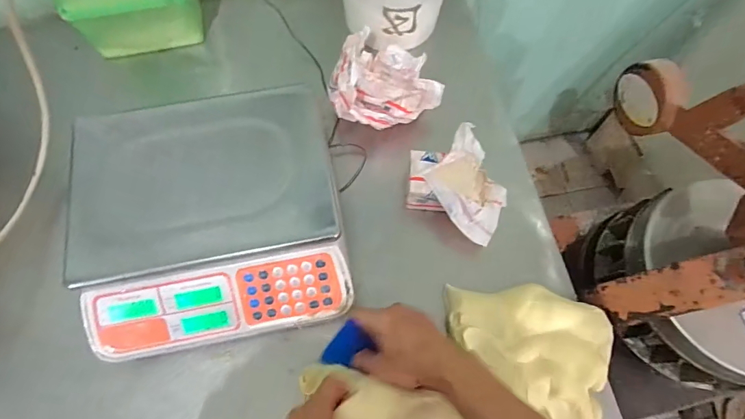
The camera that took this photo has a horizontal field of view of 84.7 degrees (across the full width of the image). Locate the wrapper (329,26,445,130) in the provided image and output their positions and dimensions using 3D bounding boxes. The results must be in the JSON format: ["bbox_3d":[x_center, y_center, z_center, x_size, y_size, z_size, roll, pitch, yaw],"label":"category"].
[{"bbox_3d":[0.011,-0.204,0.644,0.158,0.100,0.144,0,69,-1],"label":"wrapper"}]

